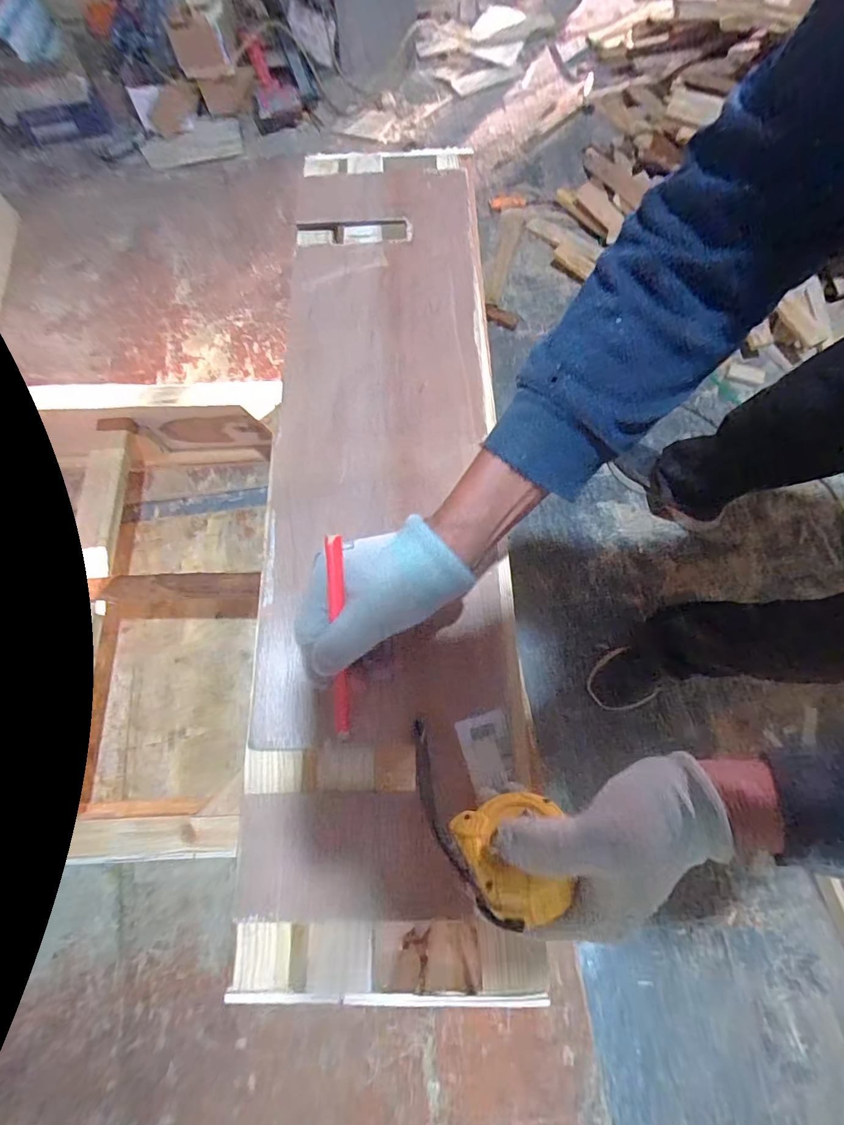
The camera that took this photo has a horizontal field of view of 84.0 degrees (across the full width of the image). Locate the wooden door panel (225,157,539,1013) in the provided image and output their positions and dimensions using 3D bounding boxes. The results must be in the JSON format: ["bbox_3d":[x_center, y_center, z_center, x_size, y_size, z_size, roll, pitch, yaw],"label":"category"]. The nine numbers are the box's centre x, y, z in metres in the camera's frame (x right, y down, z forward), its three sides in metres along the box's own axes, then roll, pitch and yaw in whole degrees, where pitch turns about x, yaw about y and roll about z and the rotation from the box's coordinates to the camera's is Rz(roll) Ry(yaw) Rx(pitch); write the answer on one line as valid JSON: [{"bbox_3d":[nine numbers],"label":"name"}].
[{"bbox_3d":[-0.031,-0.089,0.426,0.206,0.025,0.779,-1,72,1],"label":"wooden door panel"}]

